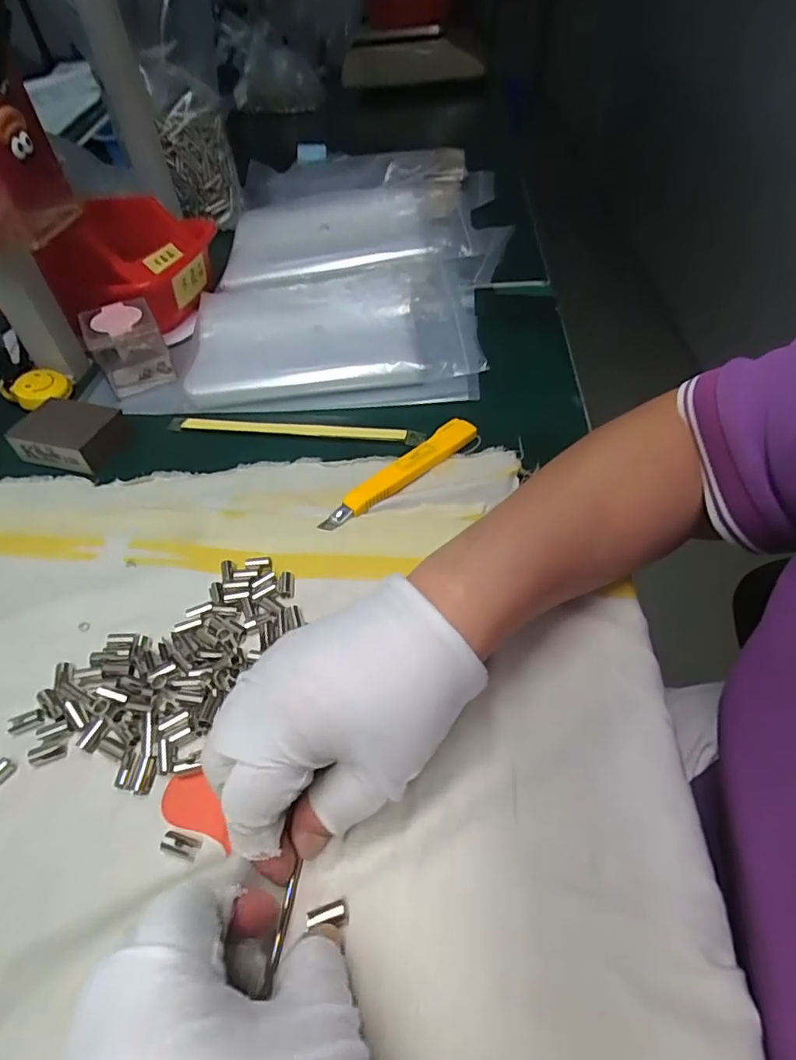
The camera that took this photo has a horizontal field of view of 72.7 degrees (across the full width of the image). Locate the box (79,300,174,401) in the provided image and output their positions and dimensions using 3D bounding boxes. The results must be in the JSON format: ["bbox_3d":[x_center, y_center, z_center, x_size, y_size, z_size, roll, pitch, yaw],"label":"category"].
[{"bbox_3d":[-0.225,-0.154,0.453,0.058,0.052,0.057,-23,51,-17],"label":"box"}]

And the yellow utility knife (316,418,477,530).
[{"bbox_3d":[0.004,-0.038,0.364,0.128,0.014,0.021,-37,56,-27],"label":"yellow utility knife"}]

